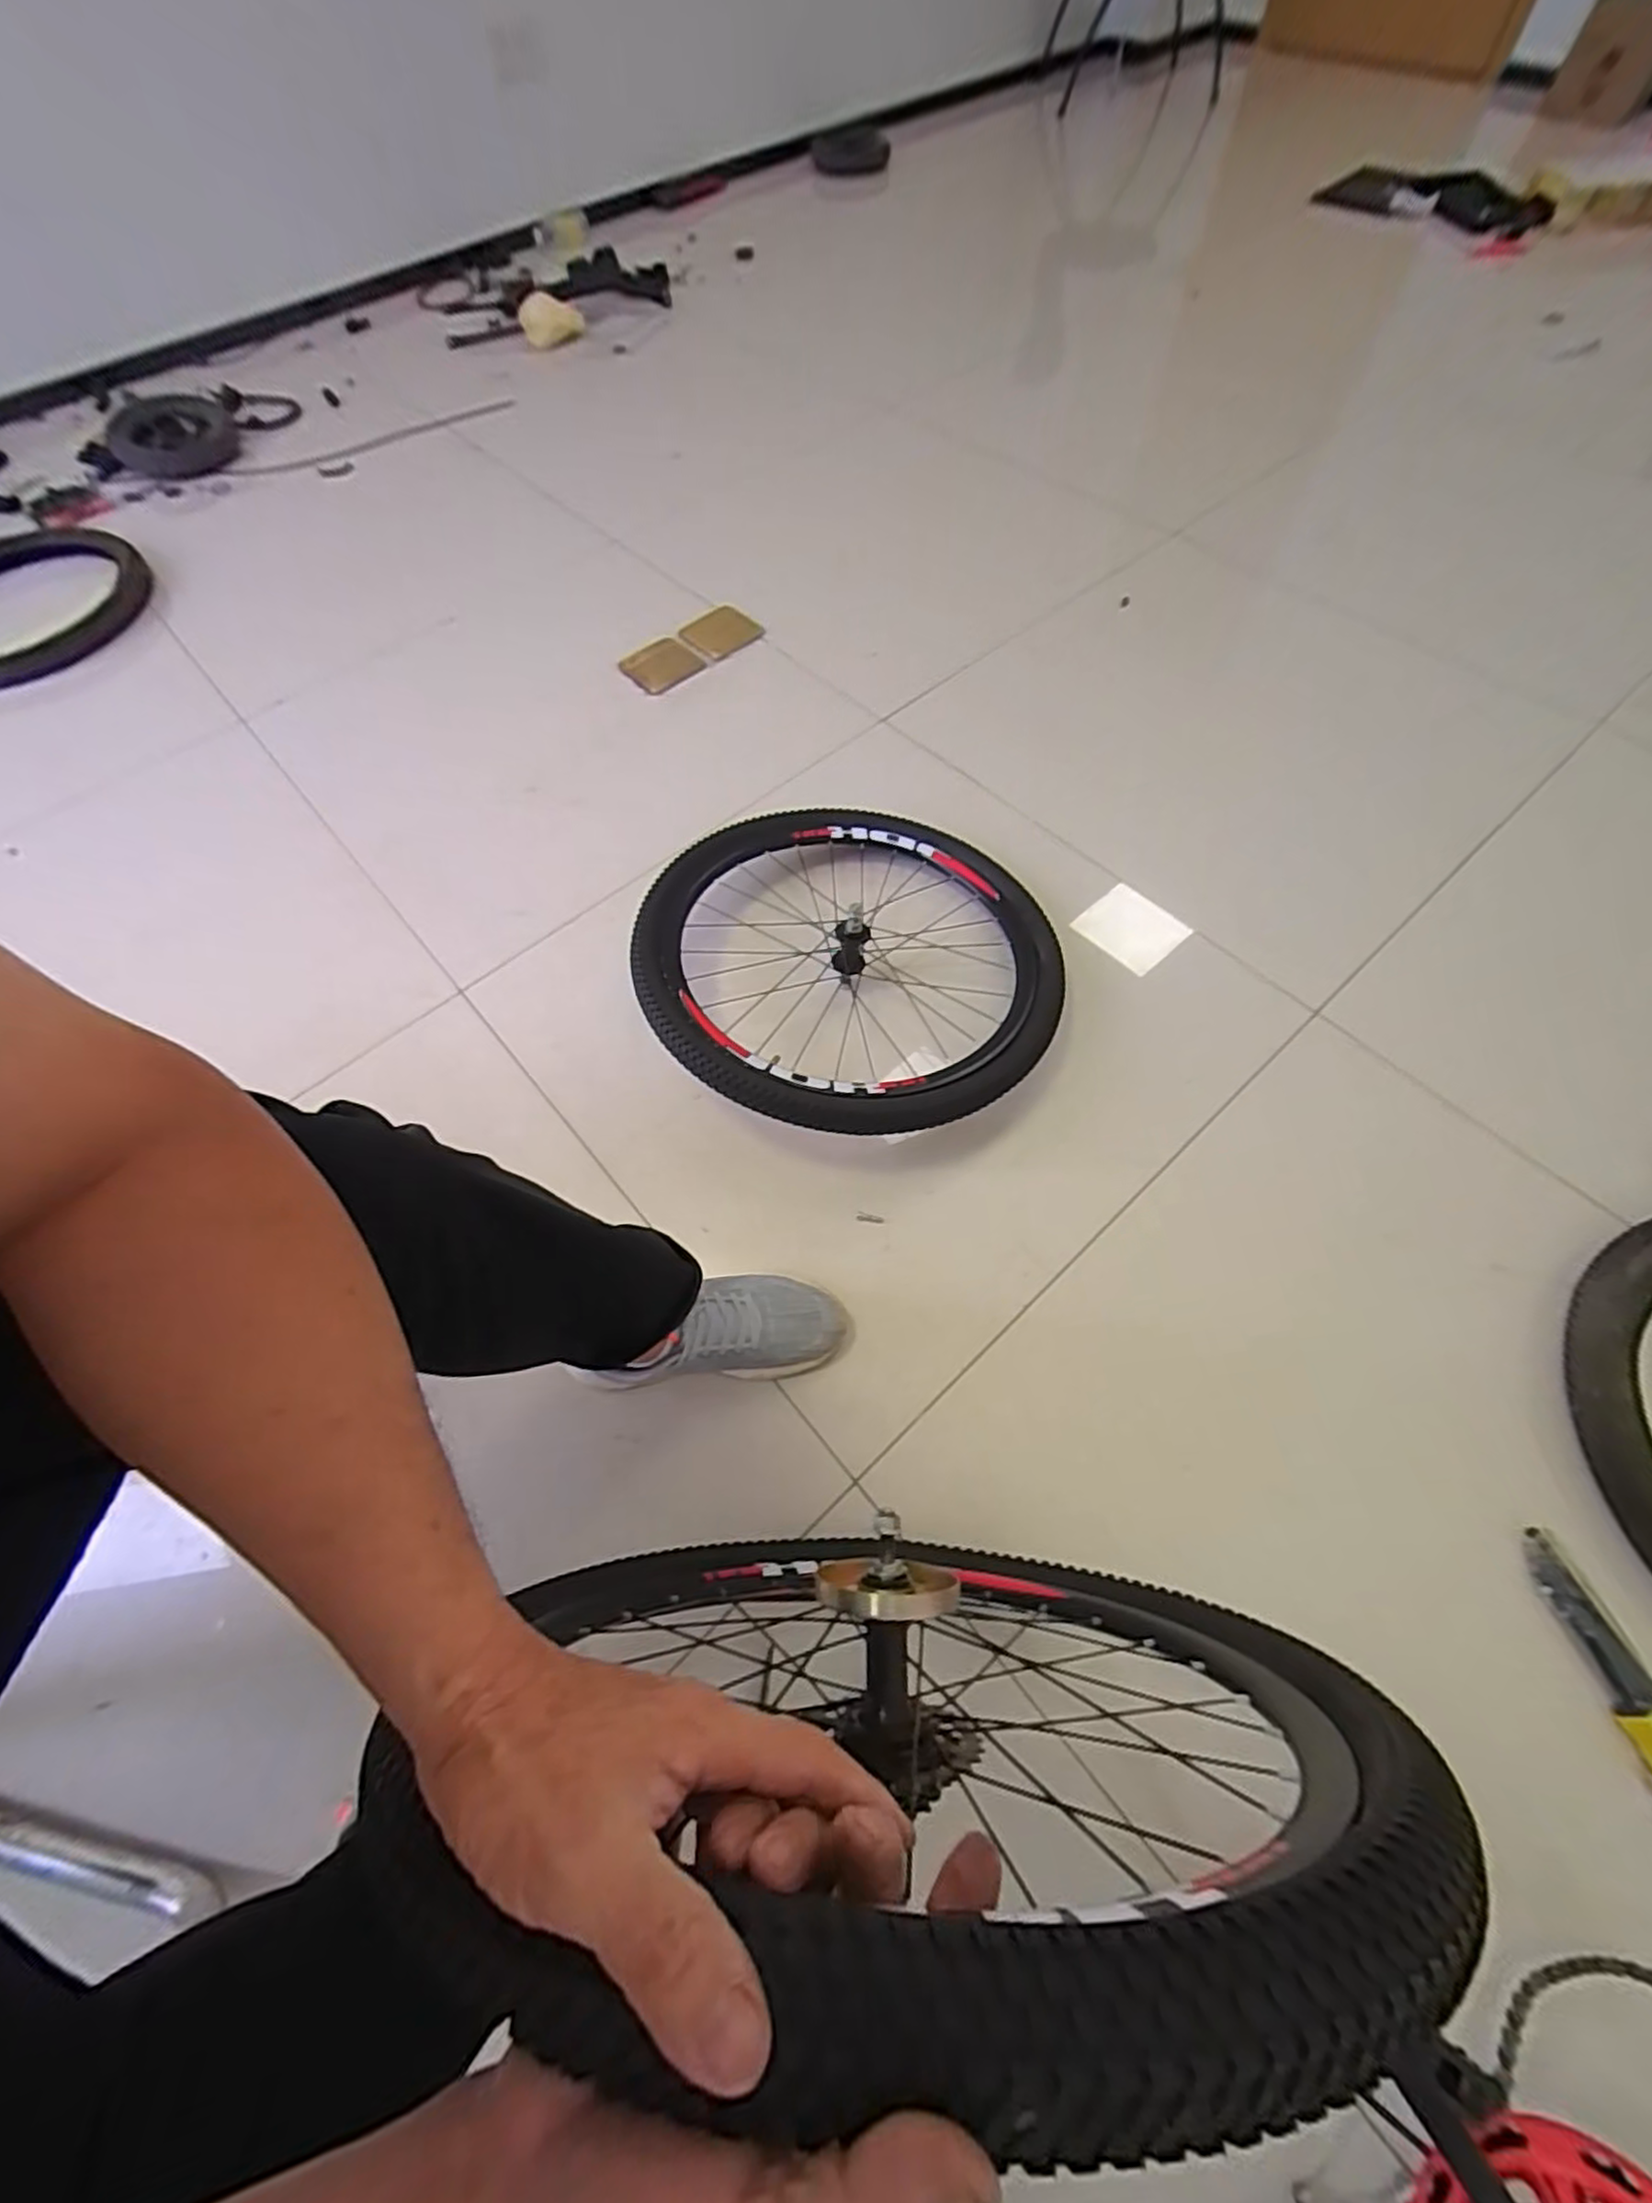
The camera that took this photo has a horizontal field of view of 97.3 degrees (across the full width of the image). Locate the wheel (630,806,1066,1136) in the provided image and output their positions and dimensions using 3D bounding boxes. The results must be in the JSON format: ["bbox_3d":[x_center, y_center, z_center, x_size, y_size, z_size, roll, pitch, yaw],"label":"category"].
[{"bbox_3d":[0.037,-0.175,0.904,0.491,0.125,0.486,-1,64,2],"label":"wheel"}]

